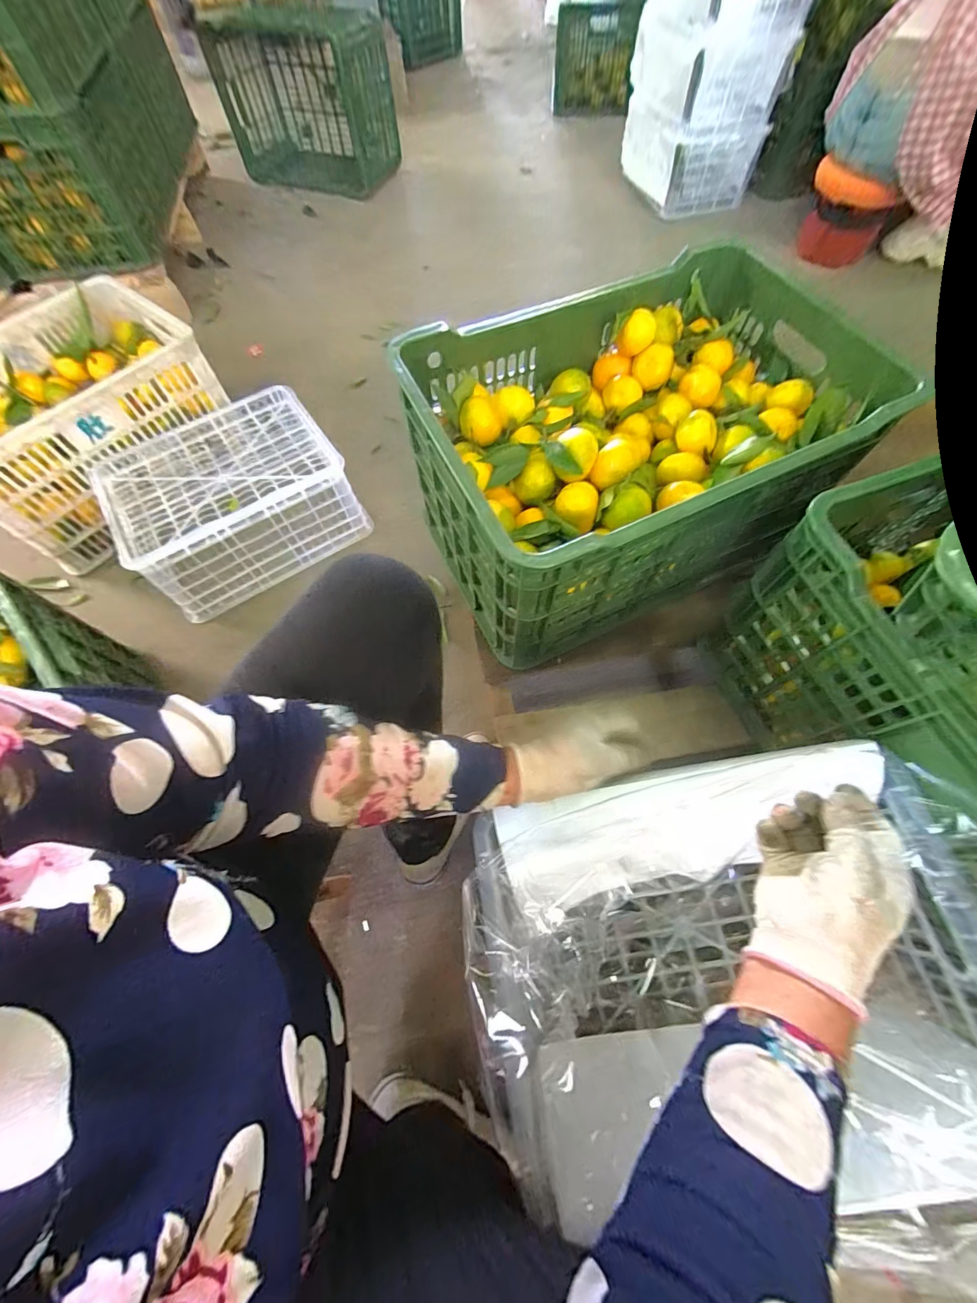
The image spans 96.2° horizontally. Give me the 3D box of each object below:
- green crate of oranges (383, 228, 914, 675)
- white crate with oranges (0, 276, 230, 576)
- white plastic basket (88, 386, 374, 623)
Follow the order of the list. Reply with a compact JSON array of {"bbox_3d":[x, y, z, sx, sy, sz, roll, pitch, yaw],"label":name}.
[{"bbox_3d":[0.189,-0.264,0.622,0.520,0.283,0.362,-24,68,-10],"label":"green crate of oranges"},{"bbox_3d":[-0.837,-0.474,0.921,0.372,0.260,0.507,42,72,17],"label":"white crate with oranges"},{"bbox_3d":[-0.506,-0.305,0.899,0.409,0.178,0.304,-32,70,-14],"label":"white plastic basket"}]

